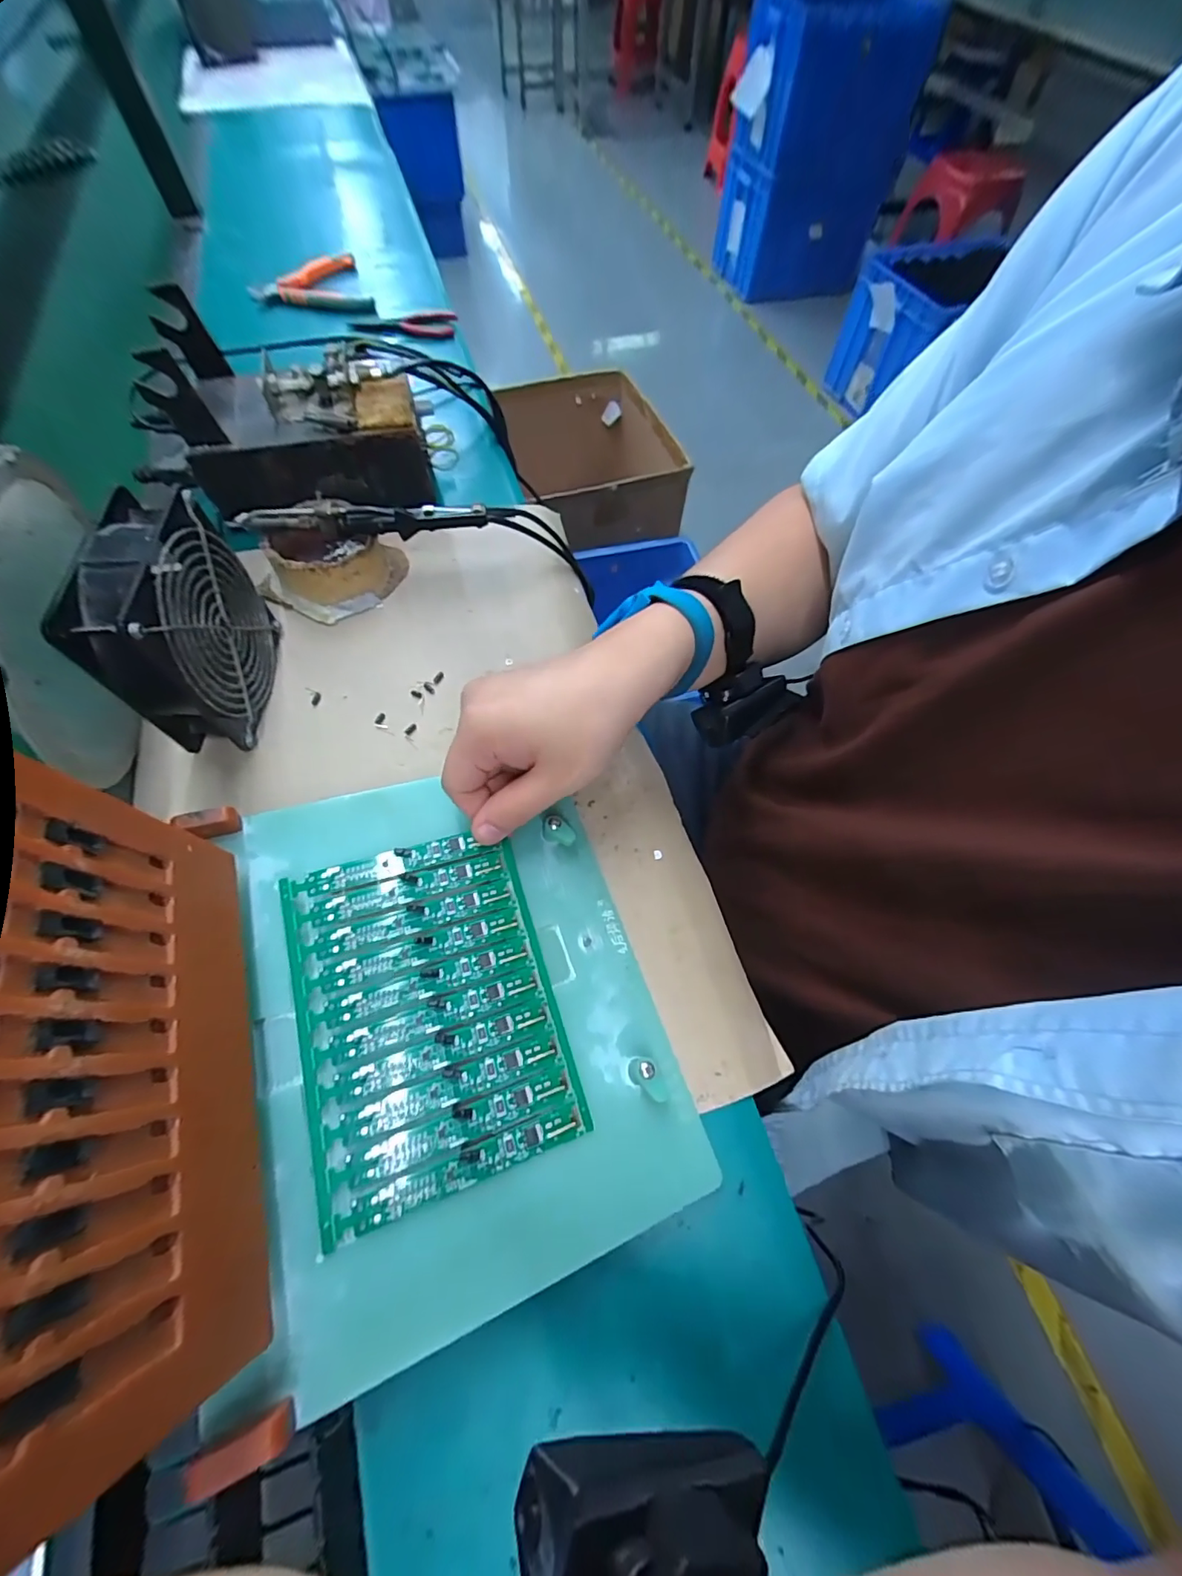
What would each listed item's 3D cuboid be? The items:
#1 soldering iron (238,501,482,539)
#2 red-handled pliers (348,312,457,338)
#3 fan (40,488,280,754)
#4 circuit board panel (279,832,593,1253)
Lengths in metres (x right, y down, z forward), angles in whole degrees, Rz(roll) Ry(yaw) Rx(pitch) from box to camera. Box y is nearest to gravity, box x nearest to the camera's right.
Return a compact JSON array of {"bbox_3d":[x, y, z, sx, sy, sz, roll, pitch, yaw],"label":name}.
[{"bbox_3d":[-0.174,-0.208,0.401,0.185,0.023,0.021,-2,63,-2],"label":"soldering iron"},{"bbox_3d":[-0.233,-0.572,0.643,0.127,0.011,0.041,4,63,1],"label":"red-handled pliers"},{"bbox_3d":[-0.257,-0.101,0.336,0.048,0.120,0.122,-1,63,-2],"label":"fan"},{"bbox_3d":[-0.082,0.107,0.265,0.118,0.005,0.160,-14,67,-19],"label":"circuit board panel"}]

